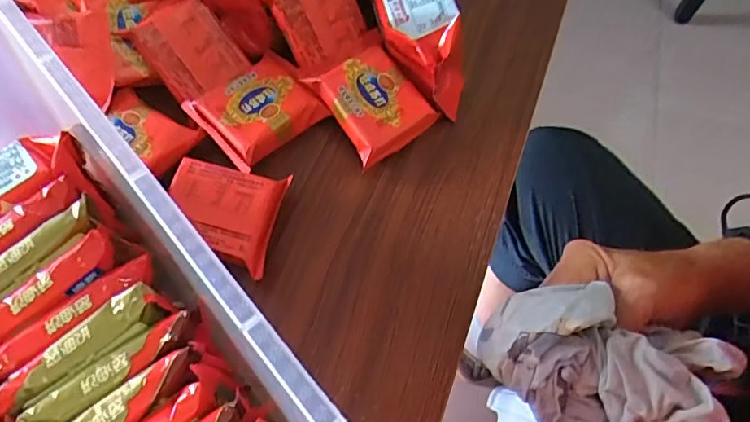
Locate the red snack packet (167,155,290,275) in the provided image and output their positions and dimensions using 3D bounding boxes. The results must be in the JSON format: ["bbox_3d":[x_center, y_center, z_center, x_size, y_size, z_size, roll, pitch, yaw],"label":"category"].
[{"bbox_3d":[-0.097,0.001,0.332,0.069,0.011,0.064,11,66,3],"label":"red snack packet"}]

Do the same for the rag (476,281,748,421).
[{"bbox_3d":[0.124,0.088,0.295,0.126,0.070,0.081,17,66,6],"label":"rag"}]

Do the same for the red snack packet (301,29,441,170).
[{"bbox_3d":[-0.002,-0.080,0.367,0.061,0.021,0.077,-34,71,-15],"label":"red snack packet"}]

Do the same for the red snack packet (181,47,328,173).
[{"bbox_3d":[-0.081,-0.071,0.369,0.074,0.025,0.065,-41,73,-18],"label":"red snack packet"}]

